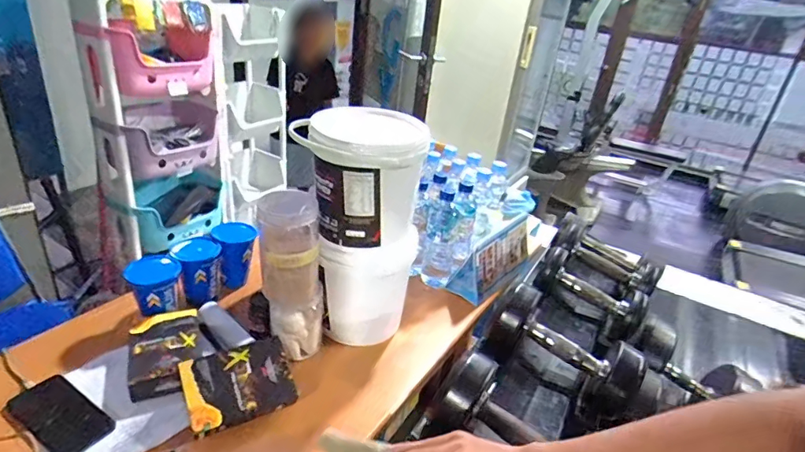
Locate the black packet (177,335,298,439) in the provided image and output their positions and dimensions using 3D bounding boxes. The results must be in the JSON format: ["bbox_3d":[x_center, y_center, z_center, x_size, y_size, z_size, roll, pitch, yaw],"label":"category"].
[{"bbox_3d":[-0.241,0.233,0.707,0.147,0.020,0.109,-11,61,-26],"label":"black packet"}]

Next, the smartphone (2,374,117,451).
[{"bbox_3d":[-0.499,0.274,0.690,0.159,0.007,0.080,22,32,25],"label":"smartphone"}]

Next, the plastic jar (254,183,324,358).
[{"bbox_3d":[-0.178,0.087,0.779,0.096,0.272,0.091,2,29,-10],"label":"plastic jar"}]

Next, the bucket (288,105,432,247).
[{"bbox_3d":[-0.066,-0.091,0.789,0.193,0.184,0.173,8,29,0],"label":"bucket"}]

